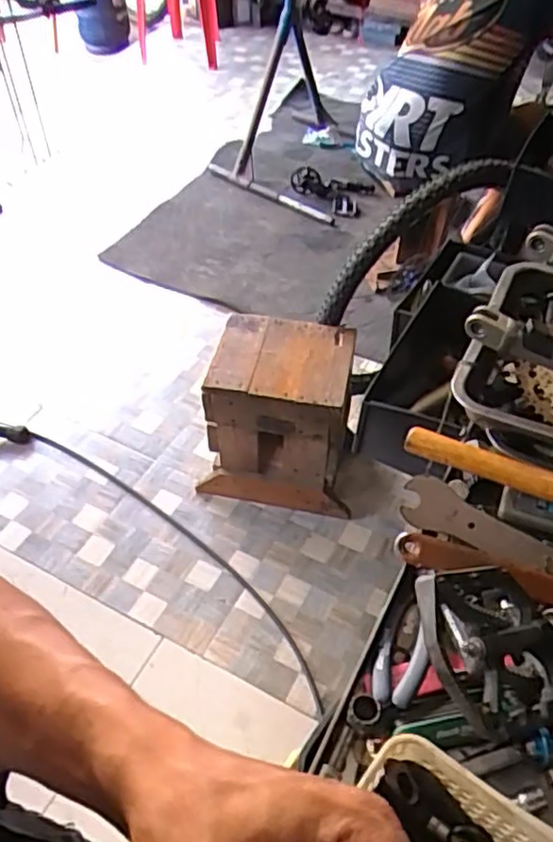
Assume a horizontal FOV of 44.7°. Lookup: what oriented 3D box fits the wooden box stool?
[{"bbox_3d":[0.014,-0.004,1.633,0.339,0.417,0.246,9,48,7],"label":"wooden box stool"}]

